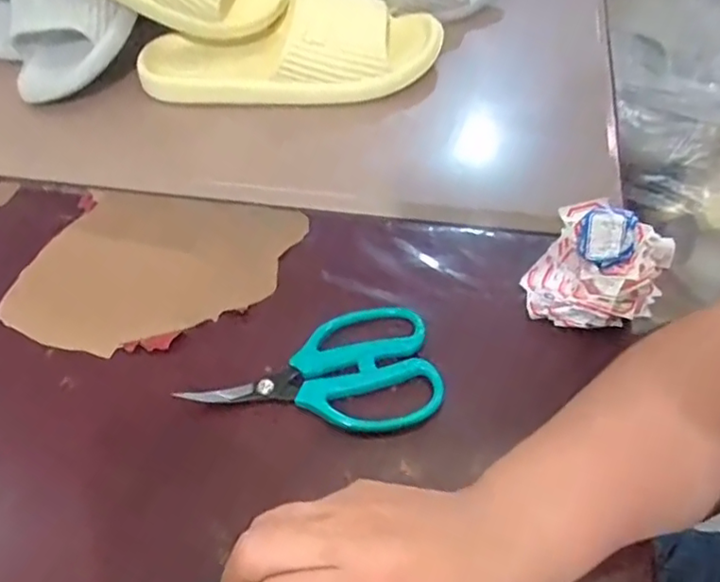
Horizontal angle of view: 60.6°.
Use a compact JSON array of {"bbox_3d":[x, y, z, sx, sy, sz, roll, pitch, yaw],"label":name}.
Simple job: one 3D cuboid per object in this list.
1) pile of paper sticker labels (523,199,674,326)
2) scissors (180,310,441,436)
[{"bbox_3d":[0.150,-0.014,0.389,0.073,0.040,0.074,-2,52,2],"label":"pile of paper sticker labels"},{"bbox_3d":[-0.026,0.052,0.373,0.143,0.013,0.078,-7,52,-2],"label":"scissors"}]

